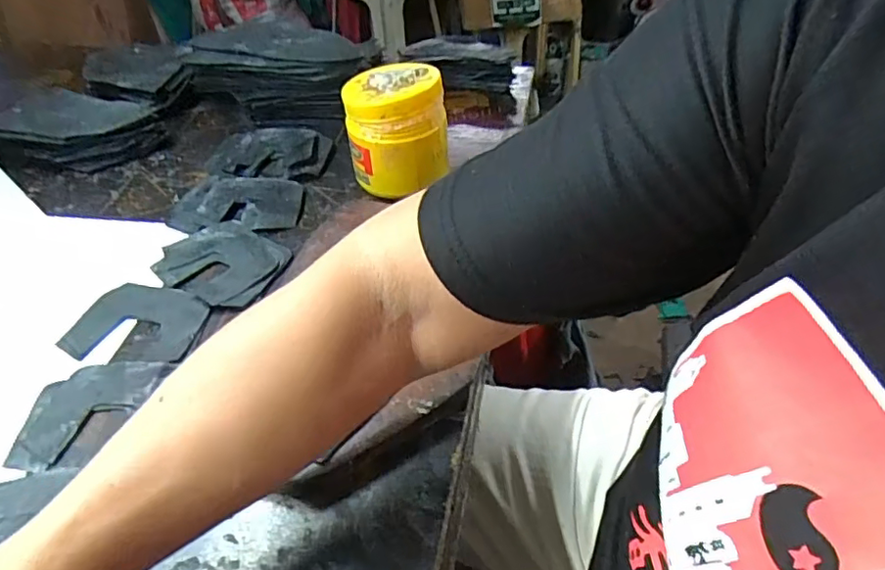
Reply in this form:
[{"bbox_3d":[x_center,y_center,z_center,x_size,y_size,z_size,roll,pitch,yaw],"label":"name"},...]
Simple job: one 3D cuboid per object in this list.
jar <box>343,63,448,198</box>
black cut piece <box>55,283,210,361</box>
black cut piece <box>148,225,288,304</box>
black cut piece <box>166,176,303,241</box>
[{"bbox_3d":[-0.043,-0.145,0.557,0.092,0.107,0.077,-9,45,-5],"label":"jar"},{"bbox_3d":[-0.246,0.029,0.470,0.106,0.007,0.077,4,45,8],"label":"black cut piece"},{"bbox_3d":[-0.193,-0.022,0.511,0.108,0.007,0.082,22,50,23],"label":"black cut piece"},{"bbox_3d":[-0.203,-0.076,0.567,0.126,0.010,0.095,3,45,6],"label":"black cut piece"}]

